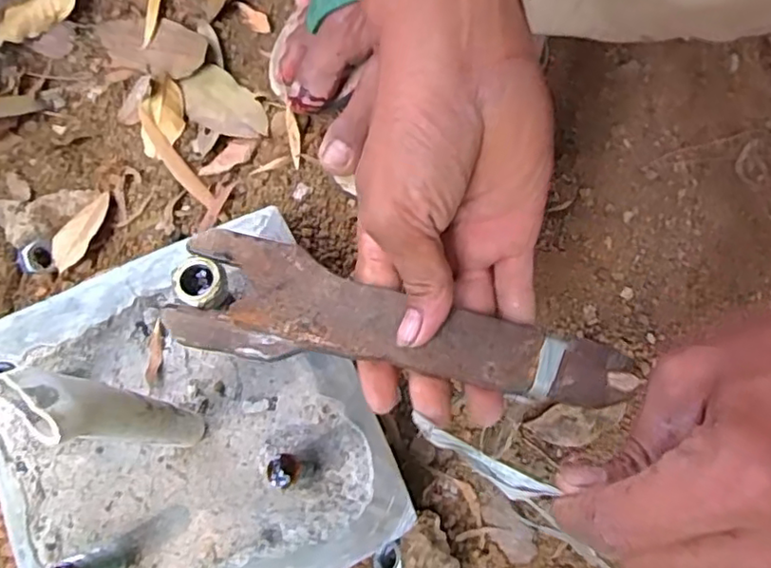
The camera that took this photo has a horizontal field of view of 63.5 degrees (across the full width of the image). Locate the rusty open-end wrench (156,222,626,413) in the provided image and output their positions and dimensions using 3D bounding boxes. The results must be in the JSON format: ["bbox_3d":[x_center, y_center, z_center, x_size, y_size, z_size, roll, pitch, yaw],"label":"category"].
[{"bbox_3d":[0.004,0.020,0.284,0.200,0.007,0.053,13,75,2],"label":"rusty open-end wrench"}]

